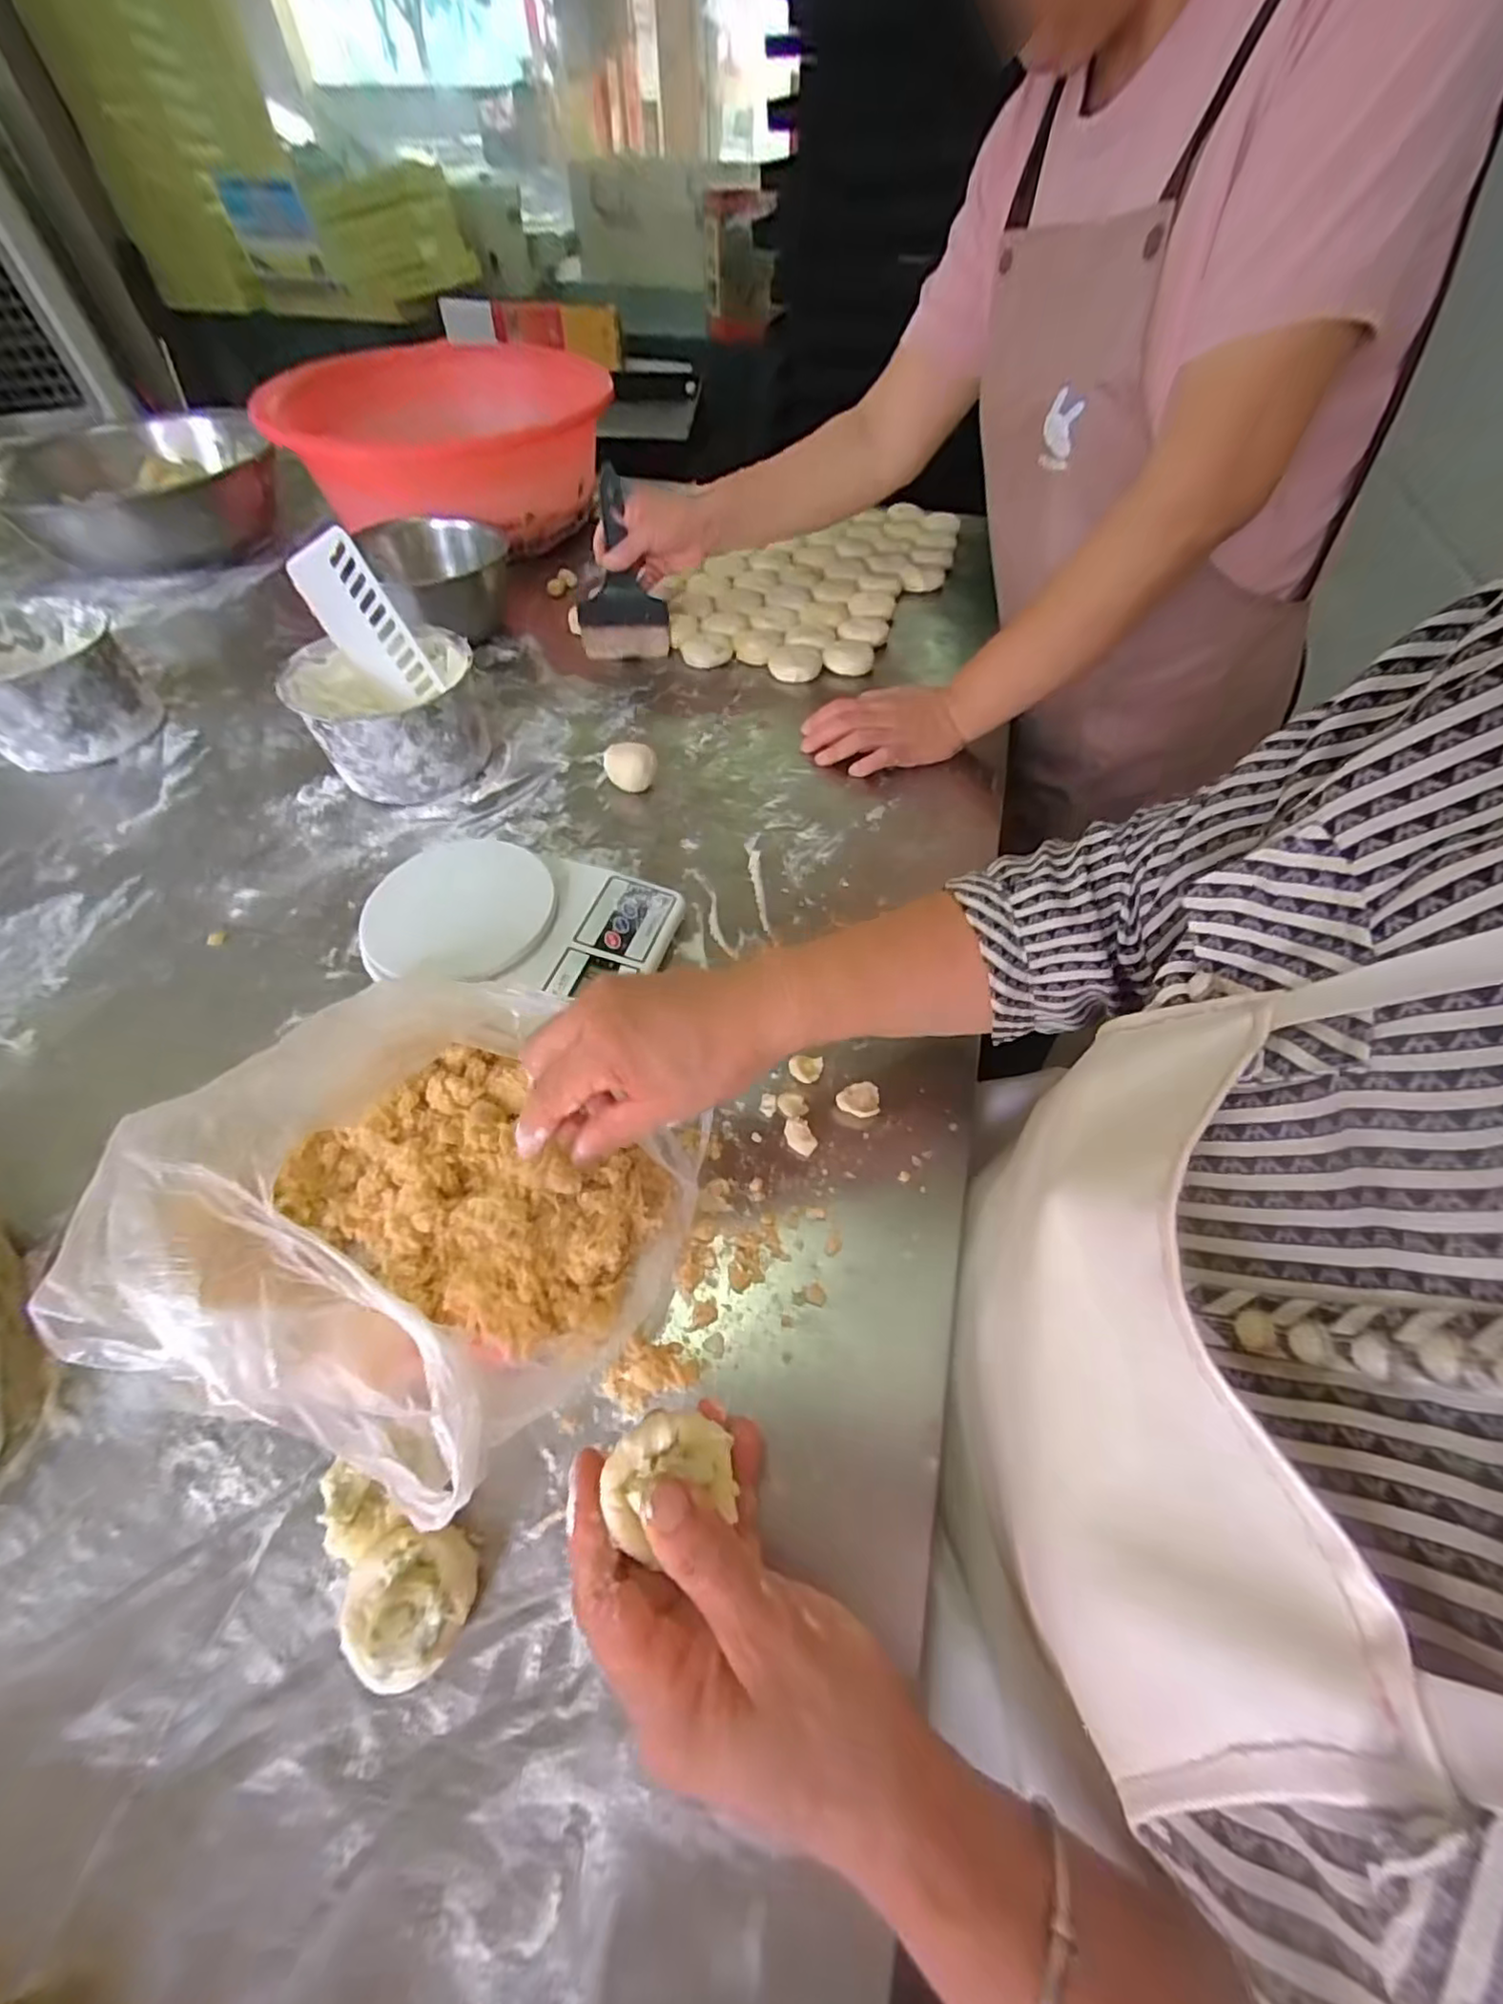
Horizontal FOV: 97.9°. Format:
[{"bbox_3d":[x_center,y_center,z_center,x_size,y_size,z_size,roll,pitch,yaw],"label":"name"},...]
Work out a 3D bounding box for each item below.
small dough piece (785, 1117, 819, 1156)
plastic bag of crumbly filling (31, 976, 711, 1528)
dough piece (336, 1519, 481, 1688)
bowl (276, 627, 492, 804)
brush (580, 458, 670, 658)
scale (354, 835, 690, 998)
[{"bbox_3d":[0.029,0.082,0.404,0.016,0.011,0.026,-22,58,-14],"label":"small dough piece"},{"bbox_3d":[-0.155,0.089,0.318,0.199,0.128,0.197,21,58,15],"label":"plastic bag of crumbly filling"},{"bbox_3d":[-0.143,0.252,0.276,0.047,0.028,0.049,0,55,0],"label":"dough piece"},{"bbox_3d":[-0.318,-0.250,0.586,0.143,0.090,0.131,-8,55,-5],"label":"bowl"},{"bbox_3d":[-0.143,-0.480,0.721,0.097,0.184,0.018,-1,10,-3],"label":"brush"},{"bbox_3d":[-0.163,-0.055,0.478,0.201,0.048,0.129,8,55,6],"label":"scale"}]

